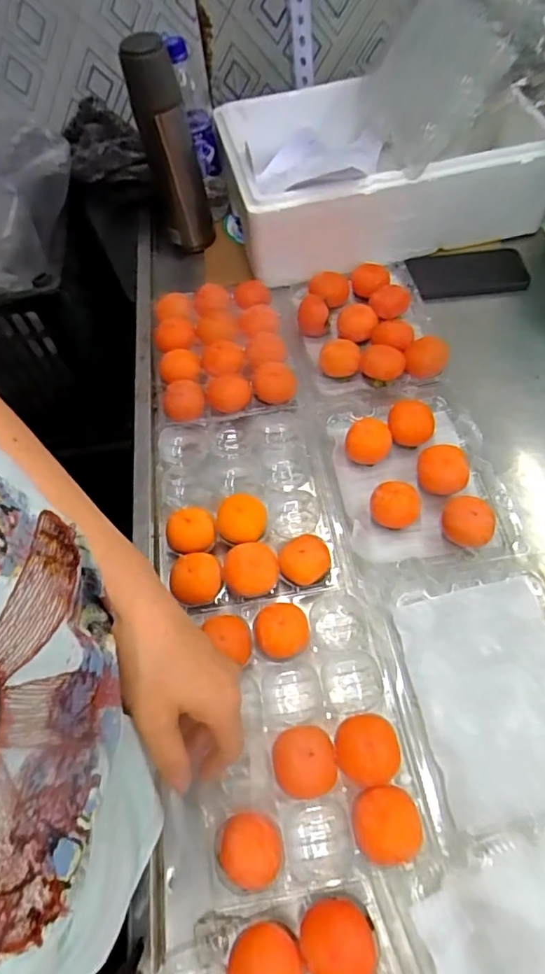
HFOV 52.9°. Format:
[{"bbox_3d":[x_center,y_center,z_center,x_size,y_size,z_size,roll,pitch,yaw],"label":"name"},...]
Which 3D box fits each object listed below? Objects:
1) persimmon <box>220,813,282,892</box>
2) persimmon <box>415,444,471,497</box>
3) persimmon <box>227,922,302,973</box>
[{"bbox_3d":[-0.016,0.276,0.416,0.045,0.033,0.047,-1,61,2],"label":"persimmon"},{"bbox_3d":[0.176,-0.018,0.569,0.054,0.042,0.051,-1,61,2],"label":"persimmon"},{"bbox_3d":[-0.003,0.331,0.376,0.052,0.045,0.050,-1,61,2],"label":"persimmon"}]

